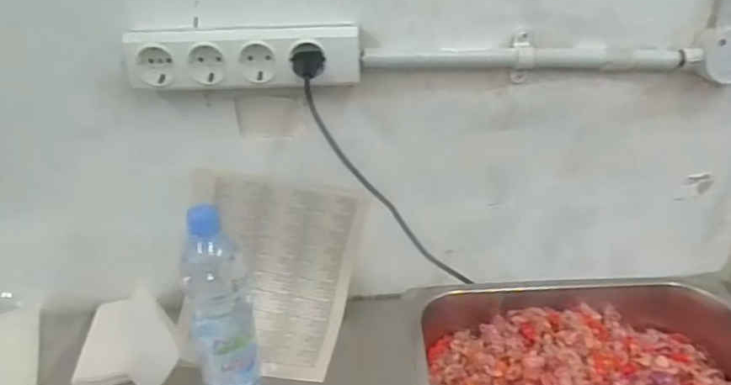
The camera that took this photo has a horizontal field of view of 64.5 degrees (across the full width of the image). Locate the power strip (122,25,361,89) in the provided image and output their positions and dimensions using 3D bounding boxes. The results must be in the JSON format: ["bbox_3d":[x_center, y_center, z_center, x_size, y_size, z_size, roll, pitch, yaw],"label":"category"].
[{"bbox_3d":[-0.127,-0.140,0.603,0.240,0.060,0.038,-3,30,1],"label":"power strip"}]

